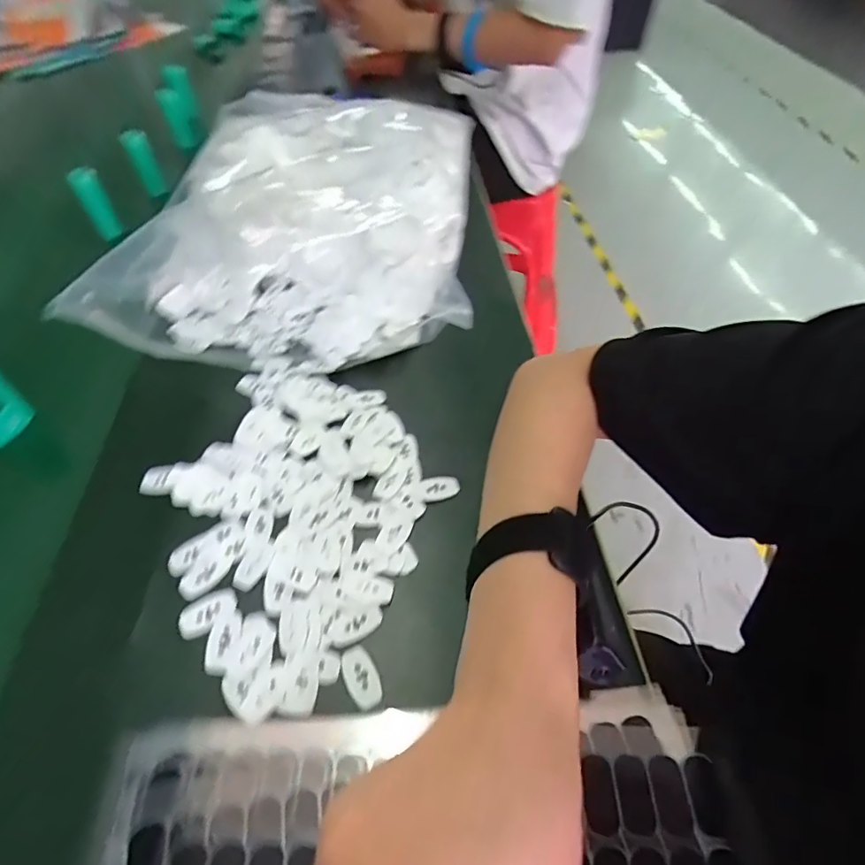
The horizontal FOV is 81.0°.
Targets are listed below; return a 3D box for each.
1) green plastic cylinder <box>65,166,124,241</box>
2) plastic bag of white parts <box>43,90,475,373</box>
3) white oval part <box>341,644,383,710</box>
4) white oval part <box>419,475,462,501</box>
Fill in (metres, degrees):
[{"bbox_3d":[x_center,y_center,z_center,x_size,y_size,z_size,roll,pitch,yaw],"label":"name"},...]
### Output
[{"bbox_3d":[-0.372,-0.253,0.561,0.027,0.074,0.019,-31,57,-21],"label":"green plastic cylinder"},{"bbox_3d":[-0.126,-0.230,0.518,0.320,0.080,0.384,1,51,3],"label":"plastic bag of white parts"},{"bbox_3d":[-0.039,0.133,0.278,0.017,0.004,0.034,-25,55,-17],"label":"white oval part"},{"bbox_3d":[0.005,0.038,0.352,0.028,0.004,0.018,-15,52,-10],"label":"white oval part"}]

